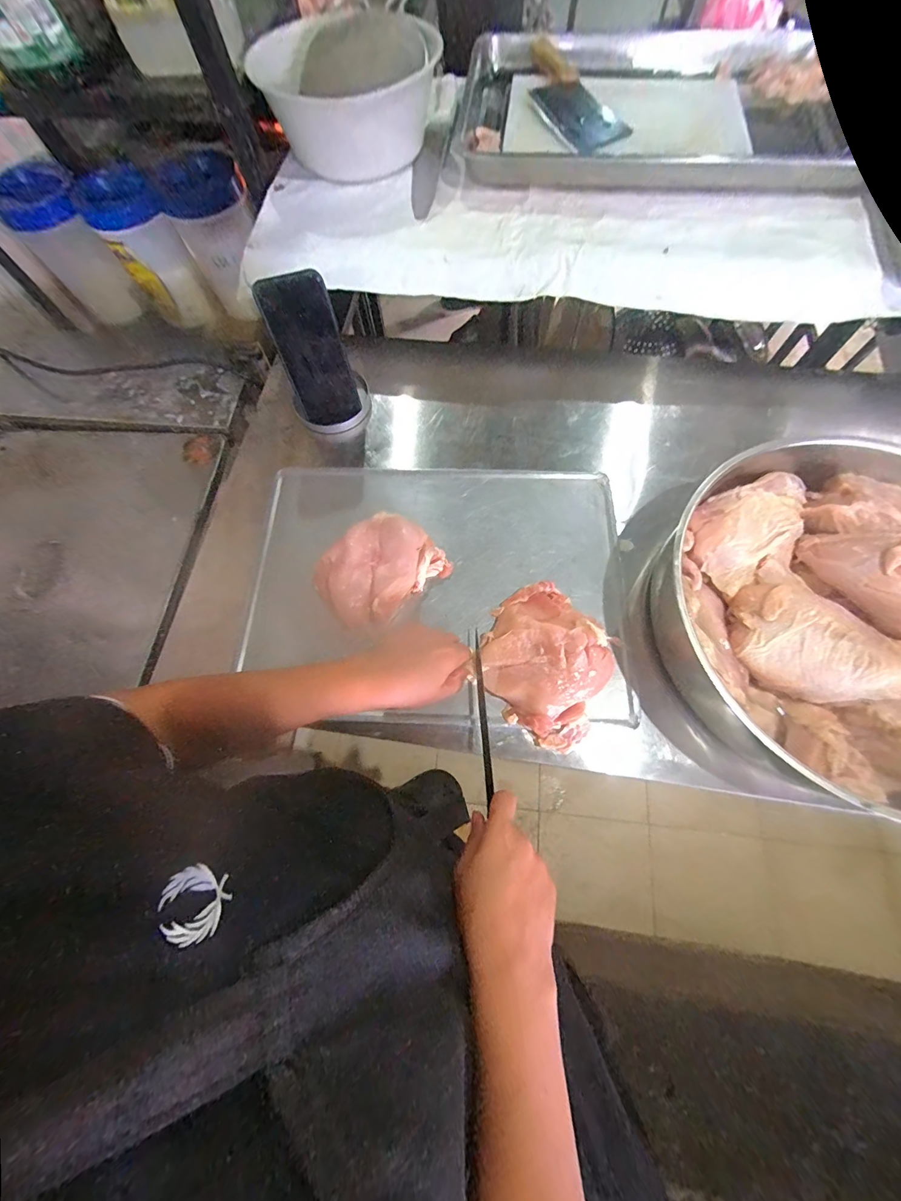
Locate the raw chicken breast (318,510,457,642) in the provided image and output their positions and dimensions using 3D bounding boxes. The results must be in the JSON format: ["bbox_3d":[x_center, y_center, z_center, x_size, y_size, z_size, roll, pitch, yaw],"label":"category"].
[{"bbox_3d":[-0.091,-0.044,0.477,0.144,0.038,0.124,-42,73,-12],"label":"raw chicken breast"}]

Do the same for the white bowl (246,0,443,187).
[{"bbox_3d":[-0.159,-0.803,0.622,0.265,0.081,0.265,-15,70,-3],"label":"white bowl"}]

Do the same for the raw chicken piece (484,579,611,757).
[{"bbox_3d":[0.101,0.063,0.426,0.133,0.036,0.154,24,73,11],"label":"raw chicken piece"}]

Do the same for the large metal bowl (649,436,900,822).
[{"bbox_3d":[0.415,0.005,0.404,0.368,0.089,0.367,-1,70,3],"label":"large metal bowl"}]

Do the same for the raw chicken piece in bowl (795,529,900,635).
[{"bbox_3d":[0.440,-0.020,0.386,0.070,0.048,0.146,-32,59,-9],"label":"raw chicken piece in bowl"}]

